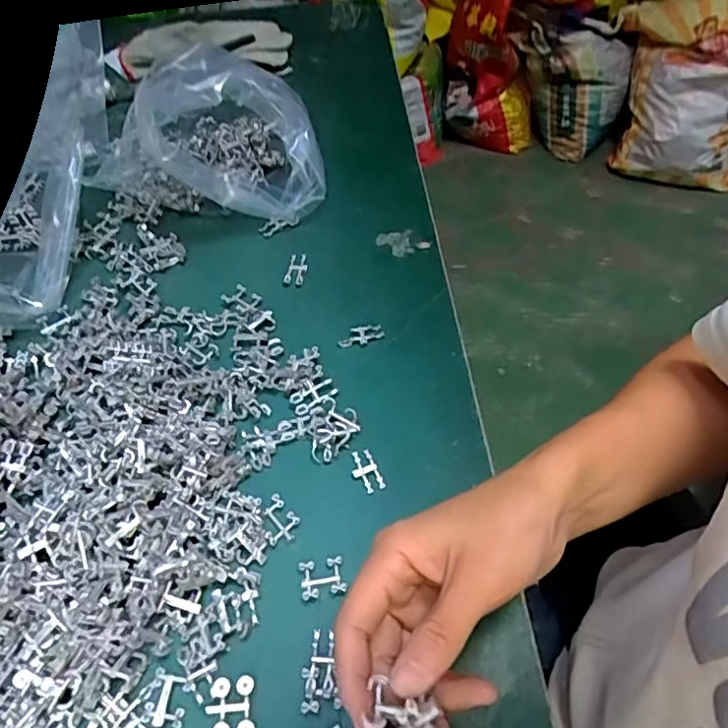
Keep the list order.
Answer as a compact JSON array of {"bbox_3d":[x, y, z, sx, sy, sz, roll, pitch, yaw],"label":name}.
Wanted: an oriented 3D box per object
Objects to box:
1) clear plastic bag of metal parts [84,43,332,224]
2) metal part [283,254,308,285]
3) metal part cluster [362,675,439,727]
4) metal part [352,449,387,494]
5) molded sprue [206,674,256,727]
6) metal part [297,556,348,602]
[{"bbox_3d":[-0.135,-0.196,0.505,0.196,0.119,0.137,31,59,20],"label":"clear plastic bag of metal parts"},{"bbox_3d":[-0.056,-0.079,0.490,0.017,0.006,0.030,9,54,6],"label":"metal part"},{"bbox_3d":[0.016,0.132,0.222,0.031,0.012,0.021,2,53,0],"label":"metal part cluster"},{"bbox_3d":[0.001,0.069,0.384,0.017,0.004,0.029,-18,56,-14],"label":"metal part"},{"bbox_3d":[-0.068,0.177,0.302,0.023,0.009,0.028,-6,54,-5],"label":"molded sprue"},{"bbox_3d":[-0.024,0.124,0.343,0.025,0.007,0.022,-8,54,-7],"label":"metal part"}]

